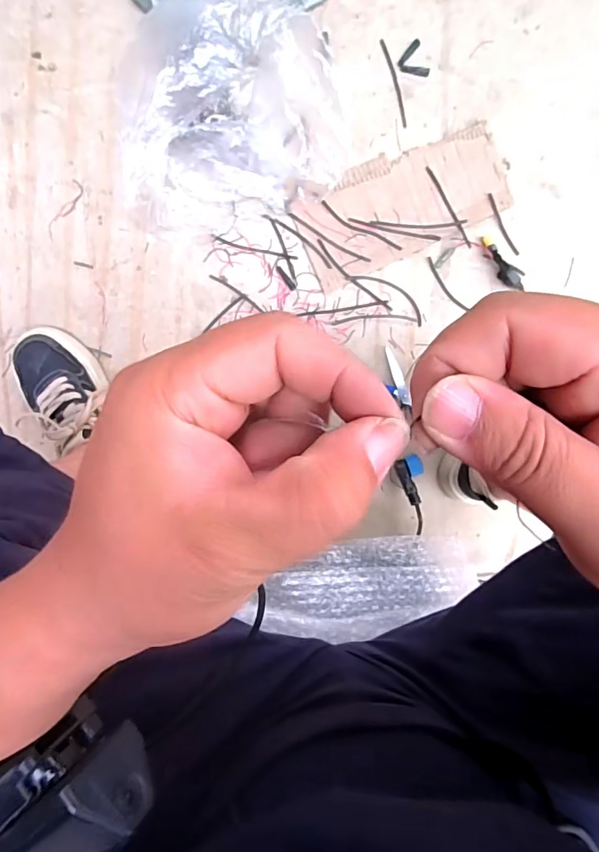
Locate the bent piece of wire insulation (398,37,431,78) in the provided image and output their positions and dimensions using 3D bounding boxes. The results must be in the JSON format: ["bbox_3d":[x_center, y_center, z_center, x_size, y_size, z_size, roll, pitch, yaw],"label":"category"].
[{"bbox_3d":[0.152,-0.493,0.641,0.039,0.010,0.048,-21,99,-1],"label":"bent piece of wire insulation"}]

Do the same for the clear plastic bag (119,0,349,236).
[{"bbox_3d":[-0.074,-0.356,0.569,0.247,0.149,0.203,1,98,-5],"label":"clear plastic bag"}]

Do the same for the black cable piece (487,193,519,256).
[{"bbox_3d":[0.289,-0.286,0.678,0.013,0.004,0.094,-32,99,0],"label":"black cable piece"}]

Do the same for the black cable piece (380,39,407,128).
[{"bbox_3d":[0.130,-0.466,0.646,0.009,0.004,0.113,-19,99,-2],"label":"black cable piece"}]

